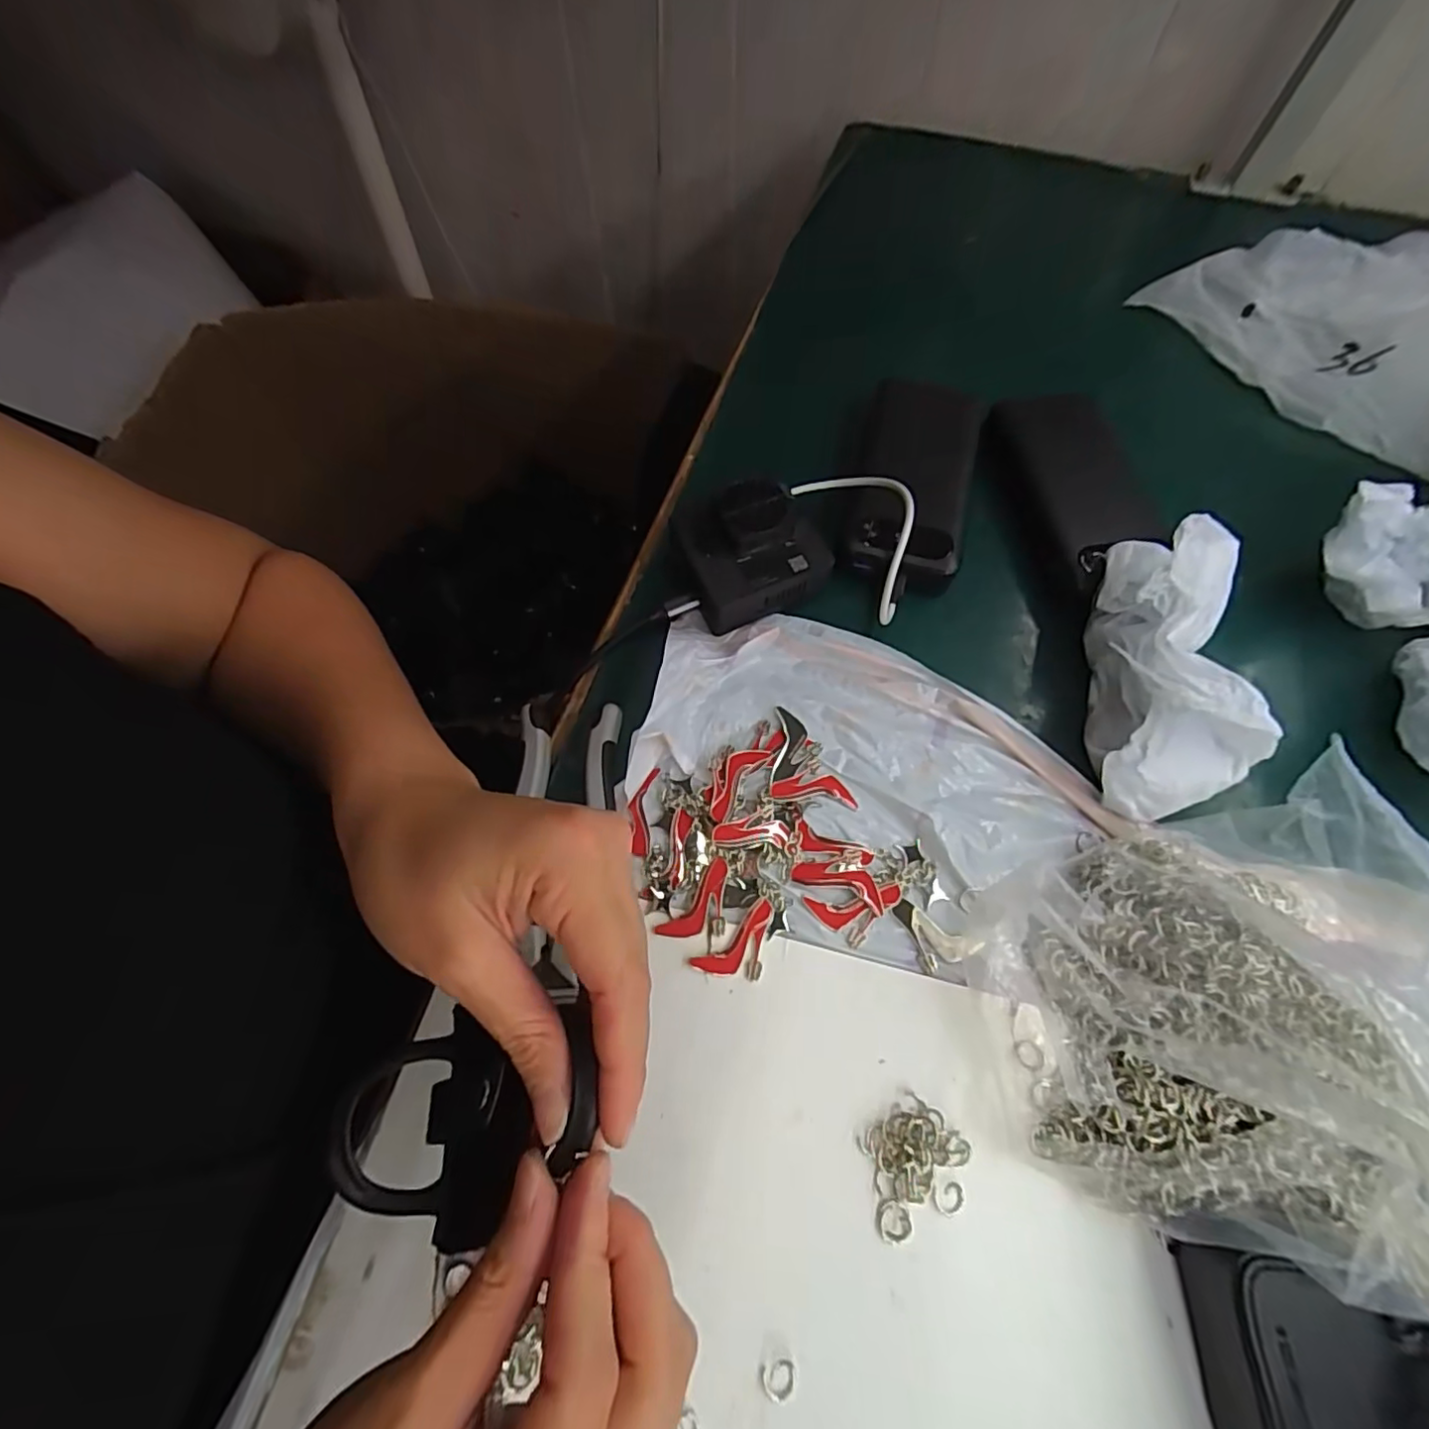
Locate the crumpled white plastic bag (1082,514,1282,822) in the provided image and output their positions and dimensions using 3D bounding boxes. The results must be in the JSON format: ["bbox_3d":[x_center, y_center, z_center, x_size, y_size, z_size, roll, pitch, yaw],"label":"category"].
[{"bbox_3d":[0.230,-0.023,0.304,0.069,0.079,0.147,6,78,4],"label":"crumpled white plastic bag"}]

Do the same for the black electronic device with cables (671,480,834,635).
[{"bbox_3d":[0.022,-0.096,0.360,0.079,0.043,0.068,-22,67,-9],"label":"black electronic device with cables"}]

